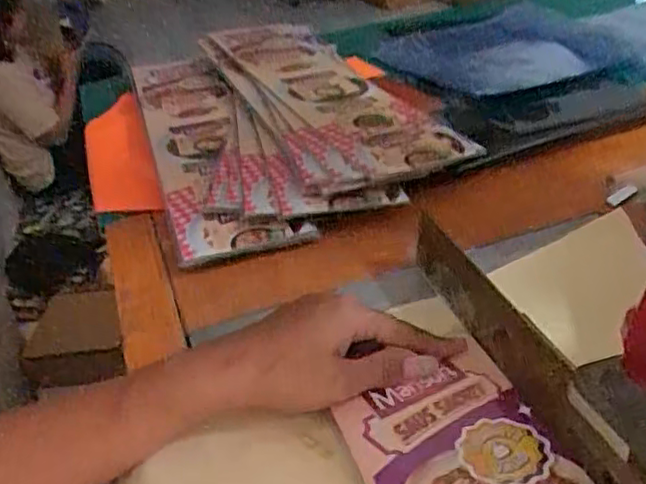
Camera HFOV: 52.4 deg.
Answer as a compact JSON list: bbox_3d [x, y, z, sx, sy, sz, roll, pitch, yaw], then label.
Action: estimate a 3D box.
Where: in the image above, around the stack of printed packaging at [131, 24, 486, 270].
[{"bbox_3d":[-0.080,-0.182,0.848,0.302,0.040,0.604,-15,34,-12],"label":"stack of printed packaging"}]

